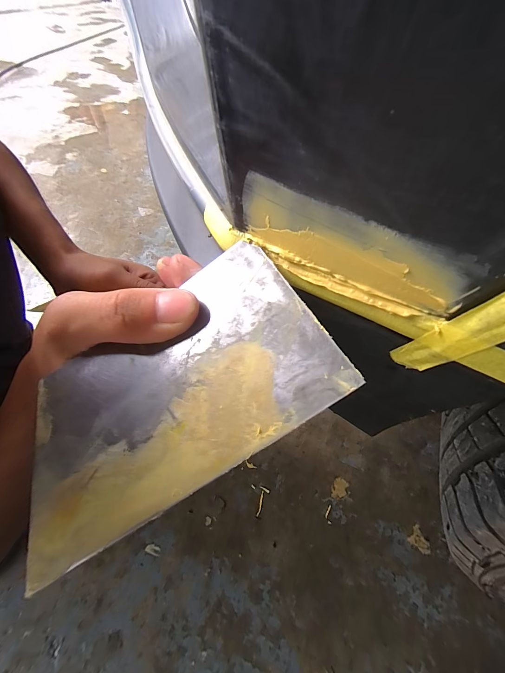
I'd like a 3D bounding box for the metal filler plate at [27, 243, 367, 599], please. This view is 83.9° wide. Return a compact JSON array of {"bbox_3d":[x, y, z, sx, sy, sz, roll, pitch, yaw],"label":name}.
[{"bbox_3d":[-0.034,0.022,0.108,0.125,0.004,0.072,-34,66,2],"label":"metal filler plate"}]

